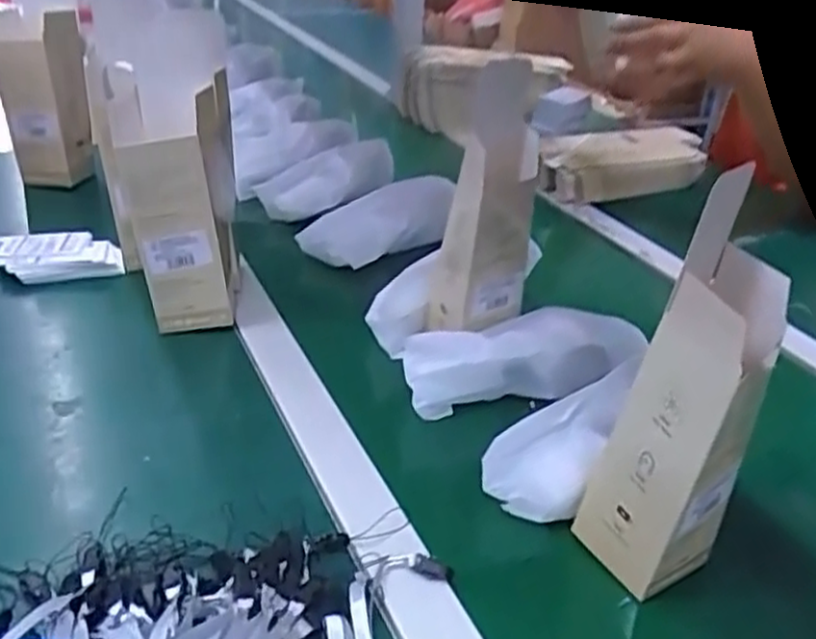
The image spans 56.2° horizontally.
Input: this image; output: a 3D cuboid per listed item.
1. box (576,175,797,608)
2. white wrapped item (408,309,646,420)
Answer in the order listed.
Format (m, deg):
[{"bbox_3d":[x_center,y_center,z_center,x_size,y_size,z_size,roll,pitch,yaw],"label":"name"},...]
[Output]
[{"bbox_3d":[0.157,0.046,0.422,0.070,0.221,0.069,-19,40,-35],"label":"box"},{"bbox_3d":[0.101,0.027,0.611,0.210,0.055,0.051,-9,35,-24],"label":"white wrapped item"}]

